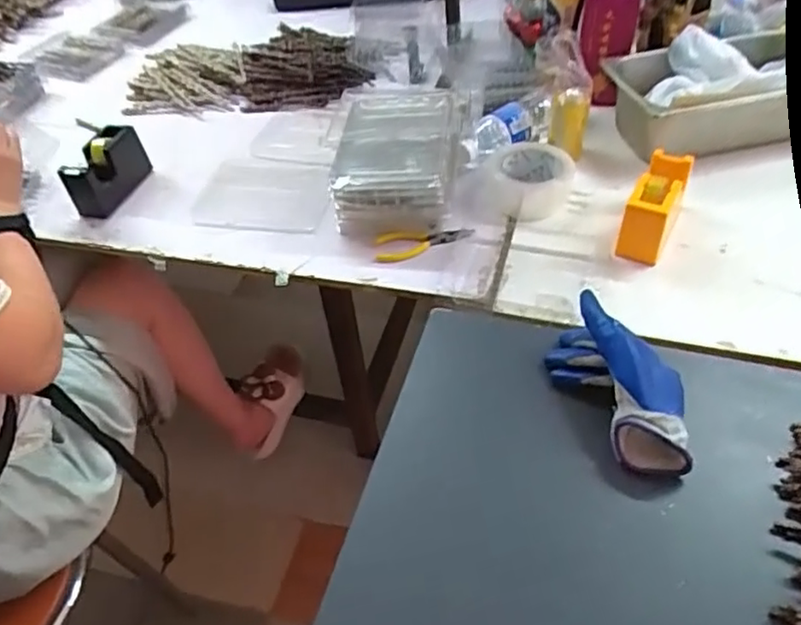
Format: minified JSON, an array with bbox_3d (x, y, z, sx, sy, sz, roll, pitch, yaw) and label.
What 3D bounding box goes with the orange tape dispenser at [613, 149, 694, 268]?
[{"bbox_3d":[0.310,-0.125,0.792,0.056,0.082,0.122,18,51,21],"label":"orange tape dispenser"}]

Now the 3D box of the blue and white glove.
[{"bbox_3d":[0.212,0.063,0.608,0.089,0.075,0.184,-17,54,-15],"label":"blue and white glove"}]

